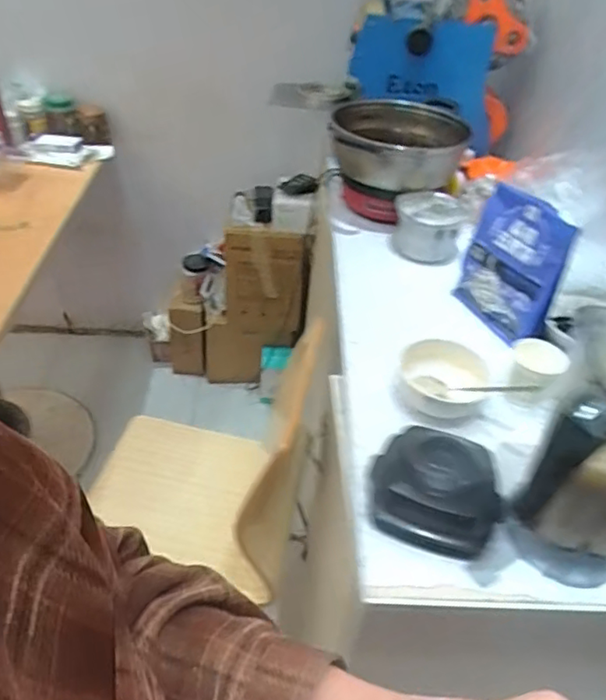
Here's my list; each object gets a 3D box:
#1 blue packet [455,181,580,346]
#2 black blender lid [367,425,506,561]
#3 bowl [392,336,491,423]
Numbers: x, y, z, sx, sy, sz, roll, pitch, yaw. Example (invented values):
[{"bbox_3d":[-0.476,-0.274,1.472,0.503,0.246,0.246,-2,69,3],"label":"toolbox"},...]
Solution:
[{"bbox_3d":[0.331,-0.135,0.945,0.082,0.207,0.183,-26,50,-18],"label":"blue packet"},{"bbox_3d":[0.148,0.157,0.668,0.150,0.064,0.117,14,50,18],"label":"black blender lid"},{"bbox_3d":[0.195,0.042,0.818,0.121,0.049,0.114,-3,47,3],"label":"bowl"}]

